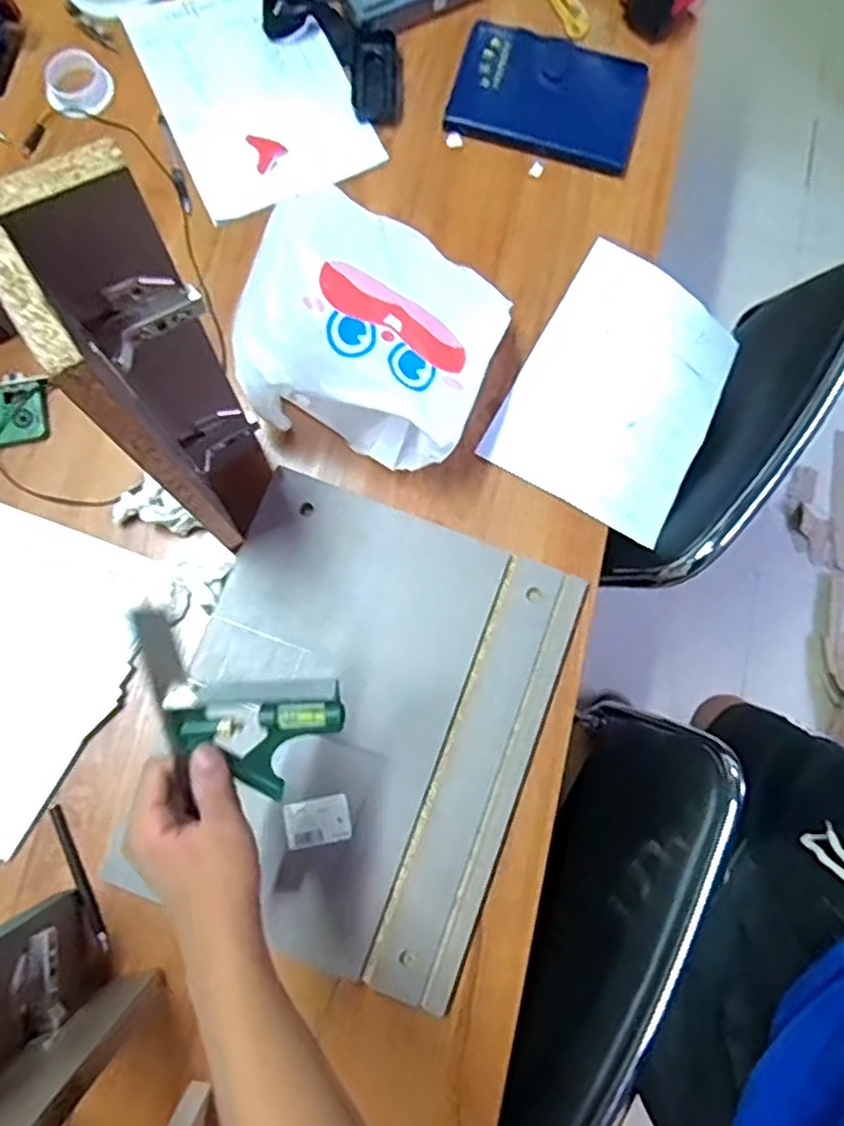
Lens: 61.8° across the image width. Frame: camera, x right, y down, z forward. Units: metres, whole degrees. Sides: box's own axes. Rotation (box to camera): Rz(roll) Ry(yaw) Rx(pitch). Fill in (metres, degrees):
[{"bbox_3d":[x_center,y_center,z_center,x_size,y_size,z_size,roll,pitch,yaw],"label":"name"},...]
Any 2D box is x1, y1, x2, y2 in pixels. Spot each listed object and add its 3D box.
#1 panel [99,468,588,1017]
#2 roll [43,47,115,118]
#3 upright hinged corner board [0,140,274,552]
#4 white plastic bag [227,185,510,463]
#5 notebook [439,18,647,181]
[{"bbox_3d":[-0.061,0.146,0.663,0.334,0.030,0.403,21,79,3],"label":"panel"},{"bbox_3d":[-0.389,-0.544,0.800,0.073,0.026,0.068,0,78,-1],"label":"roll"},{"bbox_3d":[-0.175,-0.121,0.527,0.084,0.383,0.120,-31,81,-7],"label":"upright hinged corner board"},{"bbox_3d":[-0.045,-0.220,0.679,0.227,0.142,0.209,19,78,2],"label":"white plastic bag"},{"bbox_3d":[0.144,-0.532,0.802,0.207,0.019,0.150,18,78,2],"label":"notebook"}]

